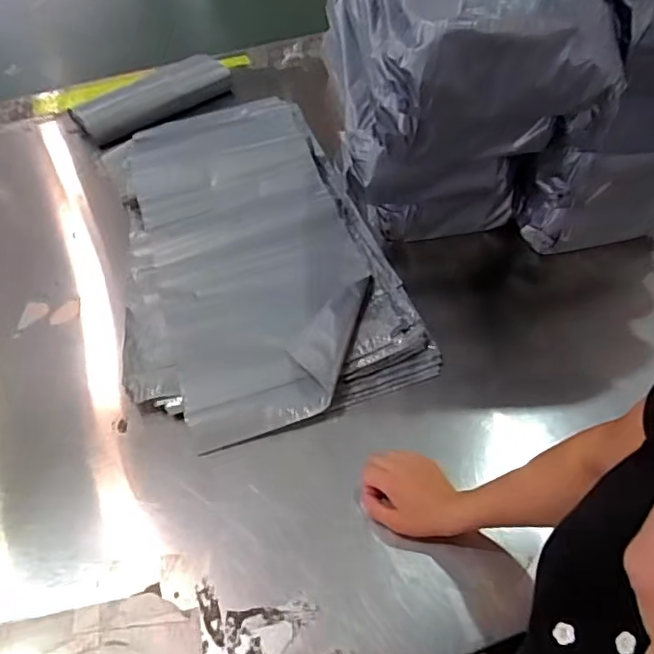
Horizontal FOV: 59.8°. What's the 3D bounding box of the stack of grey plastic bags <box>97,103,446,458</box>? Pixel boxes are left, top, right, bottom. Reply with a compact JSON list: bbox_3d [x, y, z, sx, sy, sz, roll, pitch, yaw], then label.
[{"bbox_3d":[-0.159,-0.187,0.991,0.413,0.051,0.776,-17,50,-8],"label":"stack of grey plastic bags"}]

